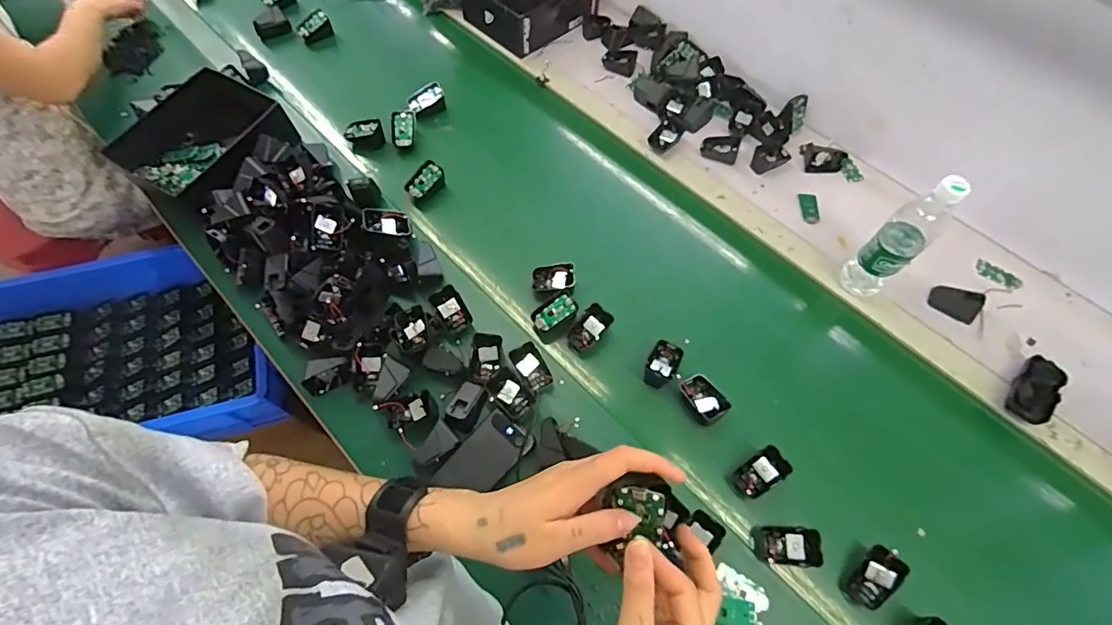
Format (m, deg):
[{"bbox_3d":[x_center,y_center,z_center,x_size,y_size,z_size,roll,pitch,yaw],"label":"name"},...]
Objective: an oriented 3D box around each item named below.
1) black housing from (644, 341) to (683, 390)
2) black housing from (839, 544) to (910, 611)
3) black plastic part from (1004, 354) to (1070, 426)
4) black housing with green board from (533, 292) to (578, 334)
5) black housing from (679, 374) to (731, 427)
[{"bbox_3d":[0.156,0.075,0.740,0.043,0.028,0.069,28,66,12],"label":"black housing"},{"bbox_3d":[0.384,0.320,0.610,0.069,0.032,0.048,-39,71,-19],"label":"black housing"},{"bbox_3d":[0.681,0.109,0.721,0.053,0.028,0.102,41,69,18],"label":"black plastic part"},{"bbox_3d":[-0.001,0.000,0.765,0.068,0.019,0.037,-30,67,-15],"label":"black housing with green board"},{"bbox_3d":[0.206,0.119,0.706,0.045,0.032,0.069,-23,66,-13],"label":"black housing"}]

